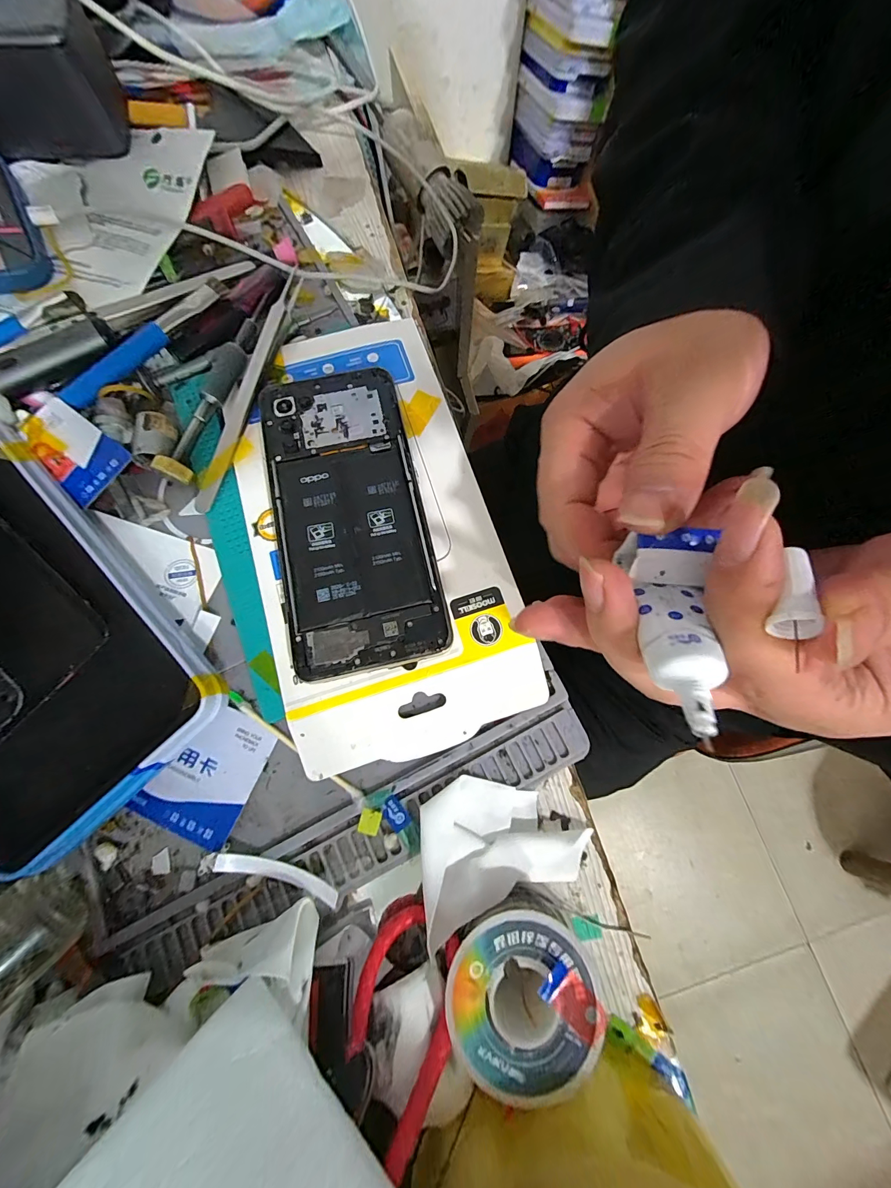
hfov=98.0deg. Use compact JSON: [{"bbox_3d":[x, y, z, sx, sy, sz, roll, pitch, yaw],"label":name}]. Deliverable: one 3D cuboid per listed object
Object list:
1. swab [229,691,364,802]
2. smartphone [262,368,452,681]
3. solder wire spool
[{"bbox_3d":[-0.069,0.069,0.176,0.078,0.004,0.004,34,78,8],"label":"swab"},{"bbox_3d":[-0.048,-0.041,0.195,0.071,0.010,0.155,-13,76,-3],"label":"smartphone"},{"bbox_3d":[0.027,0.144,0.142,0.051,0.026,0.052,0,76,0],"label":"solder wire spool"}]

